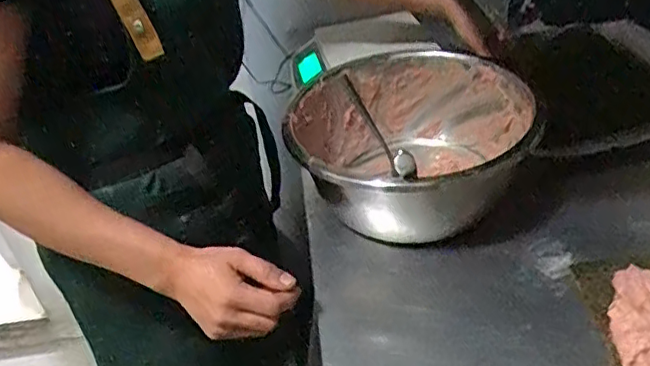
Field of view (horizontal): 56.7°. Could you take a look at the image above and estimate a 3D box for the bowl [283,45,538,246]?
[{"bbox_3d":[0.101,-0.038,0.733,0.272,0.146,0.248,-5,37,4],"label":"bowl"}]

